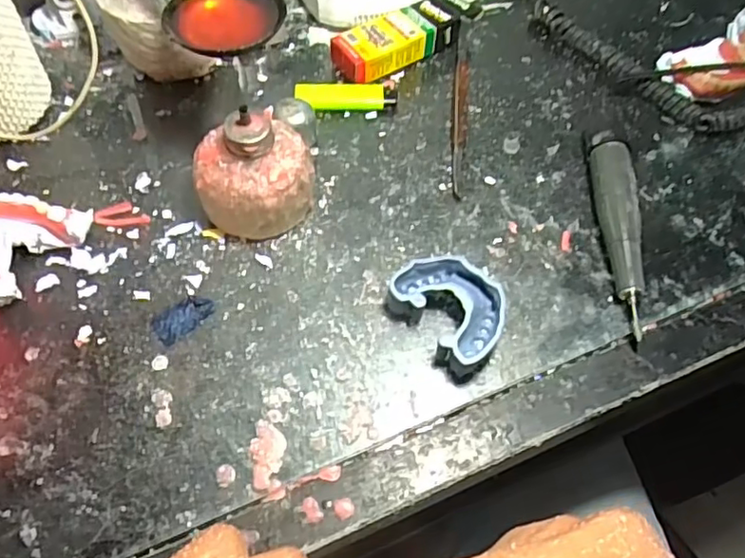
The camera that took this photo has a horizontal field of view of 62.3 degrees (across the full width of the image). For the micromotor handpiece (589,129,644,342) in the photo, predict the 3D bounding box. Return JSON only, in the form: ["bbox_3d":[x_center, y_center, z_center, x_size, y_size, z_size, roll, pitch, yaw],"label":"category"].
[{"bbox_3d":[0.161,-0.033,0.407,0.024,0.028,0.145,5,60,1],"label":"micromotor handpiece"}]

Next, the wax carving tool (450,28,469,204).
[{"bbox_3d":[0.067,-0.132,0.472,0.013,0.009,0.168,6,60,1],"label":"wax carving tool"}]

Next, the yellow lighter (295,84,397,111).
[{"bbox_3d":[-0.019,-0.138,0.472,0.075,0.014,0.026,-7,61,-7],"label":"yellow lighter"}]

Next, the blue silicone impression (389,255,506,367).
[{"bbox_3d":[0.049,0.017,0.372,0.050,0.025,0.070,-36,67,-20],"label":"blue silicone impression"}]

